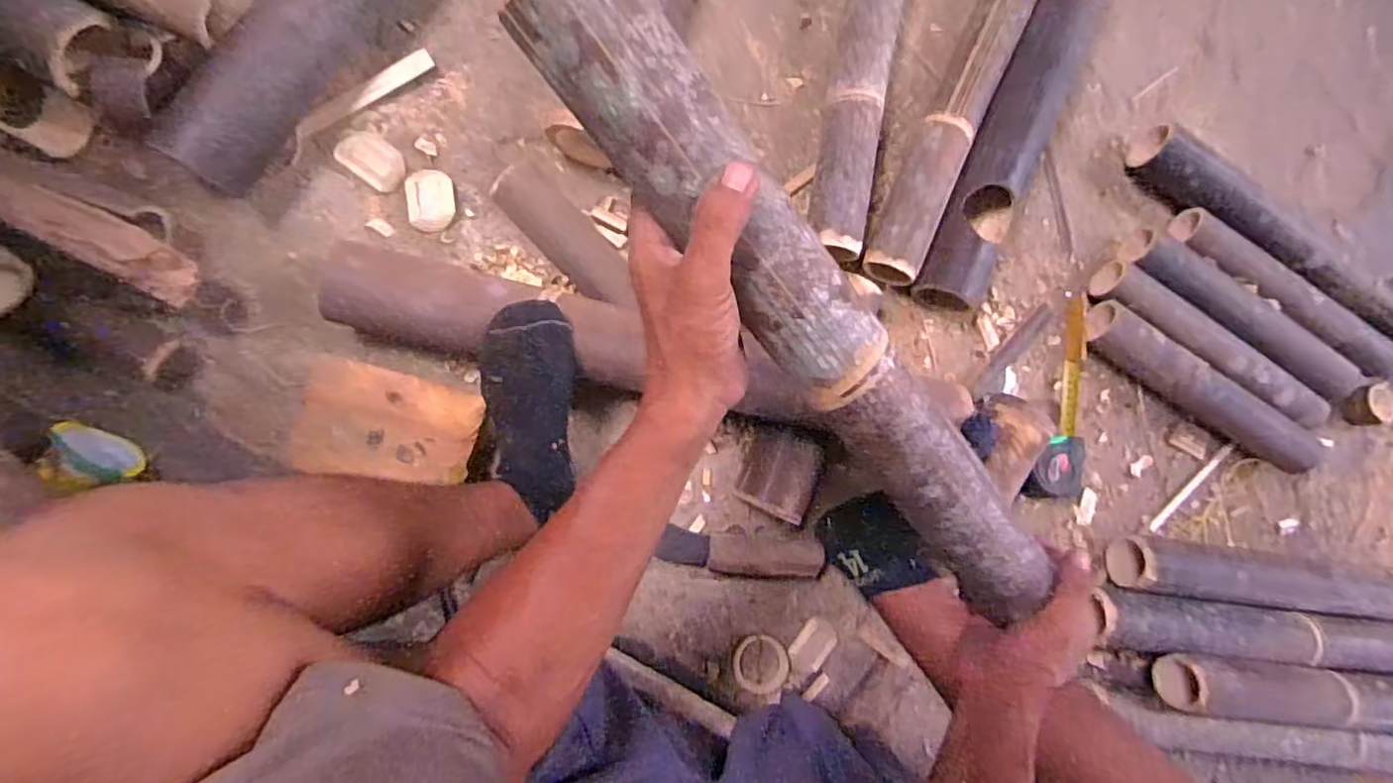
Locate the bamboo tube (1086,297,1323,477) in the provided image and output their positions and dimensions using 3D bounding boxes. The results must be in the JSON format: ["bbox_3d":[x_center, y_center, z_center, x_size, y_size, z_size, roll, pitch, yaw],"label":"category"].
[{"bbox_3d":[0.691,0.009,0.849,0.413,0.059,0.064,30,84,-9],"label":"bamboo tube"}]

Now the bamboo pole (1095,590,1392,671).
[{"bbox_3d":[1.199,0.383,0.888,1.473,0.064,0.072,9,87,-10],"label":"bamboo pole"}]

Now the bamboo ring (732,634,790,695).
[{"bbox_3d":[0.074,0.309,0.719,0.066,0.007,0.064,0,89,-11],"label":"bamboo ring"}]

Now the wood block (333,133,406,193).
[{"bbox_3d":[-0.330,-0.238,0.650,0.064,0.014,0.048,36,83,-8],"label":"wood block"}]

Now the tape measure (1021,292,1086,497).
[{"bbox_3d":[0.455,0.004,0.800,0.085,0.038,0.268,14,75,-8],"label":"tape measure"}]

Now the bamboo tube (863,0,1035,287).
[{"bbox_3d":[0.324,-0.375,0.752,0.073,0.074,0.532,25,84,-9],"label":"bamboo tube"}]

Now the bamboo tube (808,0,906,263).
[{"bbox_3d":[0.200,-0.411,0.726,0.076,0.075,0.530,11,87,-10],"label":"bamboo tube"}]

